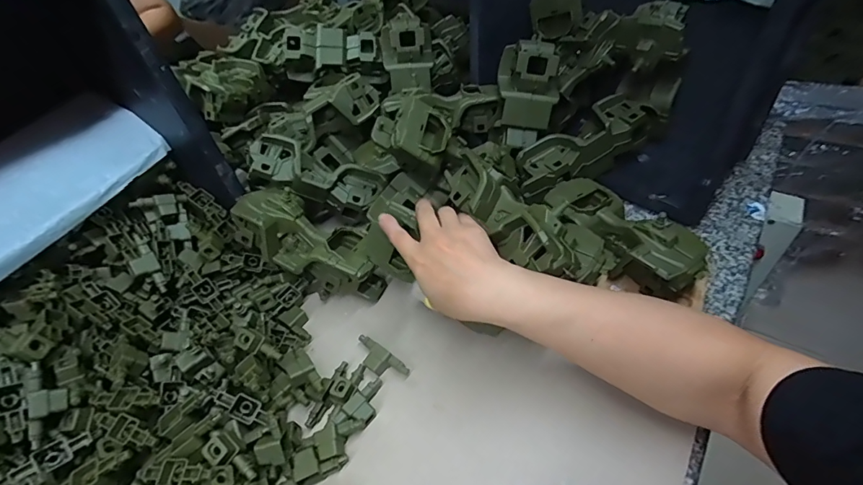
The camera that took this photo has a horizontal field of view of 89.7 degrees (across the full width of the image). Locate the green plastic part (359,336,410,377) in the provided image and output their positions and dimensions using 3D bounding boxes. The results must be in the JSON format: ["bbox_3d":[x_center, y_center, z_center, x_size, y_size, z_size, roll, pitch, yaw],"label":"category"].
[{"bbox_3d":[-0.054,0.116,0.436,0.067,0.015,0.026,27,56,30],"label":"green plastic part"}]

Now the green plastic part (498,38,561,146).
[{"bbox_3d":[0.124,-0.191,0.557,0.073,0.107,0.064,1,47,11],"label":"green plastic part"}]

